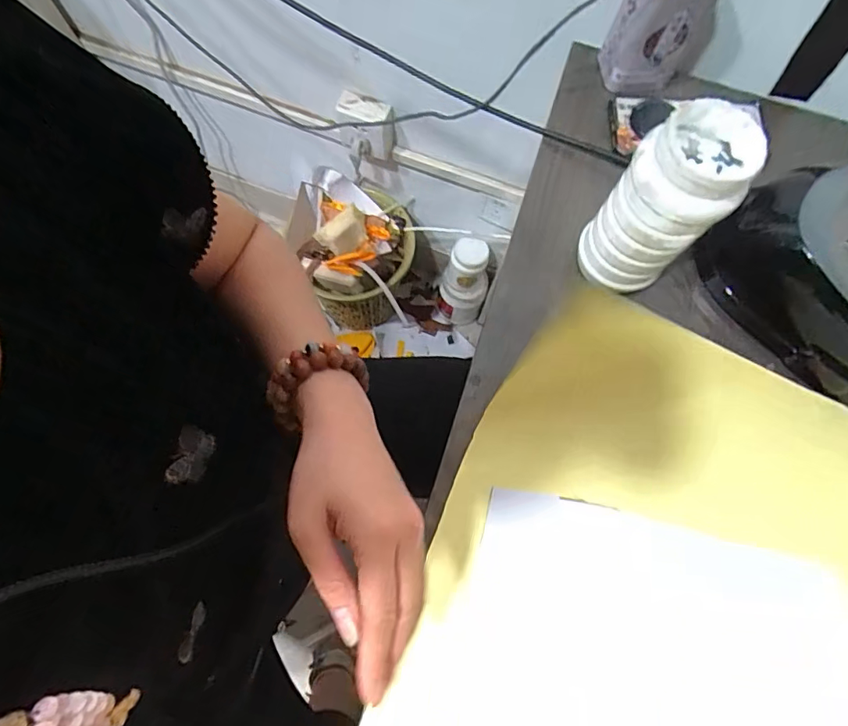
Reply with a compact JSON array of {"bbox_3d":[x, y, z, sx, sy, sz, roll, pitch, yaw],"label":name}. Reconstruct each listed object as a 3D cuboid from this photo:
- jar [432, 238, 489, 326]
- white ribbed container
[{"bbox_3d":[0.089,-0.173,1.130,0.104,0.288,0.085,12,73,2],"label":"jar"},{"bbox_3d":[0.184,-0.122,0.388,0.073,0.162,0.073,1,73,-2],"label":"white ribbed container"}]

